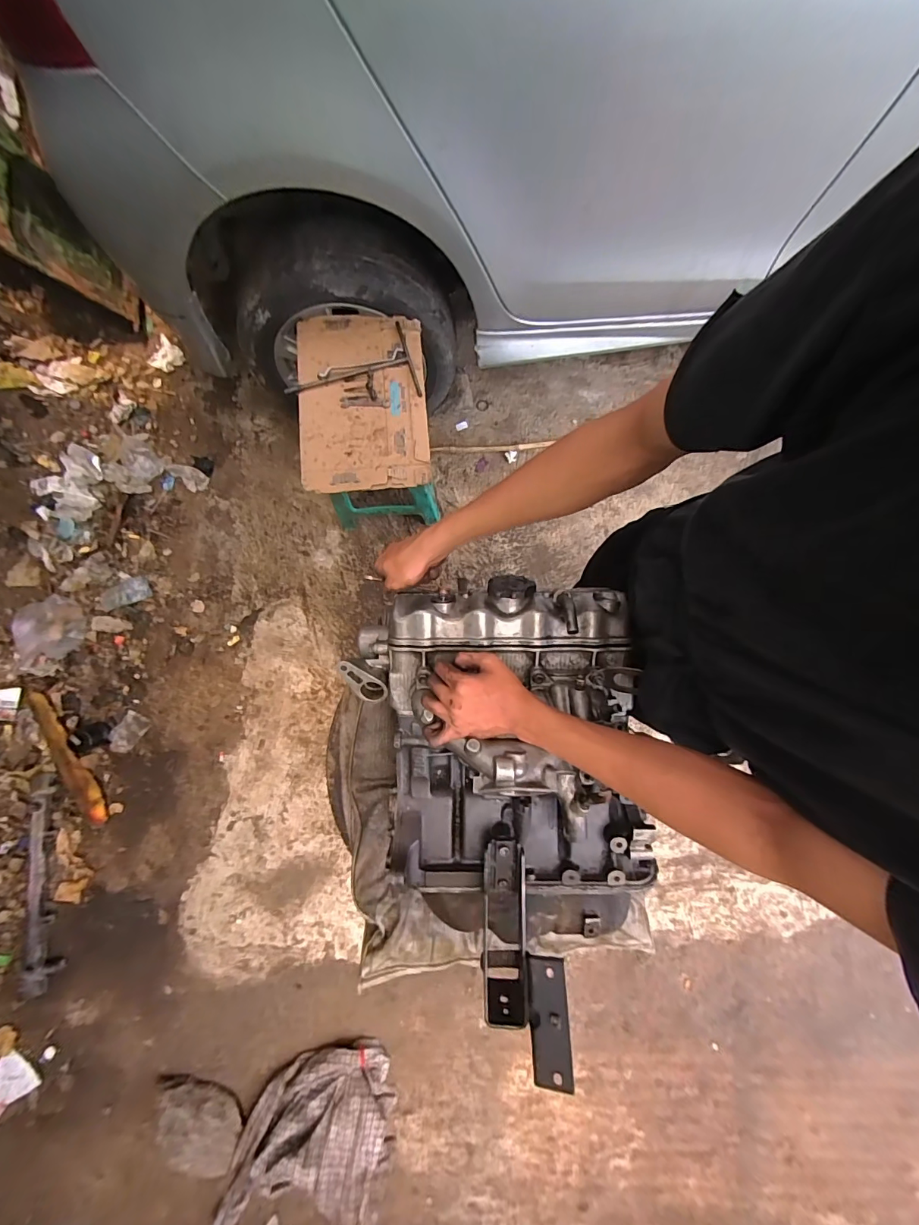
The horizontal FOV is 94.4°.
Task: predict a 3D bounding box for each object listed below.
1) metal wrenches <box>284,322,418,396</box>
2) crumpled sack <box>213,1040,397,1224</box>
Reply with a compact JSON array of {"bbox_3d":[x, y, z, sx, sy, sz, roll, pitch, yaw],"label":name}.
[{"bbox_3d":[-0.253,-0.546,0.972,0.296,0.015,0.175,-18,80,0],"label":"metal wrenches"},{"bbox_3d":[-0.382,1.328,1.057,0.406,0.093,0.370,2,81,3],"label":"crumpled sack"}]

